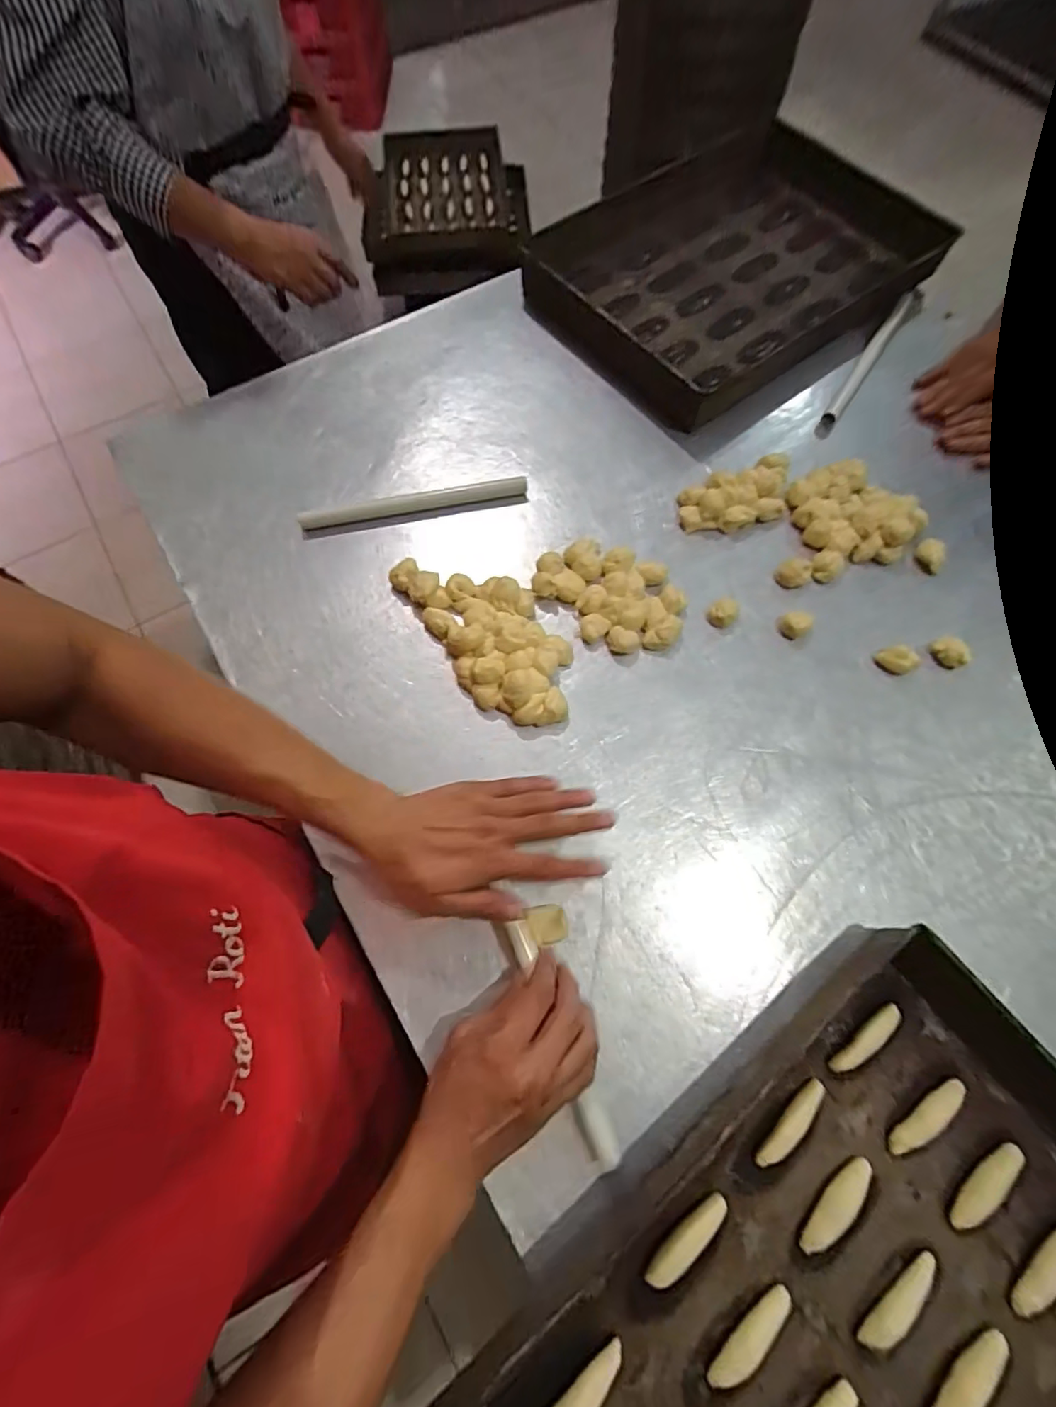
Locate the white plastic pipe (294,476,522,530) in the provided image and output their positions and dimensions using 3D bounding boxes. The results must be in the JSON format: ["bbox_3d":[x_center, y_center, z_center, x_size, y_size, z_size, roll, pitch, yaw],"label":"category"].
[{"bbox_3d":[-0.136,-0.242,0.668,0.269,0.018,0.023,-11,69,-4],"label":"white plastic pipe"}]

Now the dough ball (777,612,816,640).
[{"bbox_3d":[0.296,-0.088,0.612,0.032,0.021,0.030,0,68,0],"label":"dough ball"}]

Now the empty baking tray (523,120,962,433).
[{"bbox_3d":[0.294,-0.642,0.789,0.527,0.075,0.401,-37,73,-14],"label":"empty baking tray"}]

